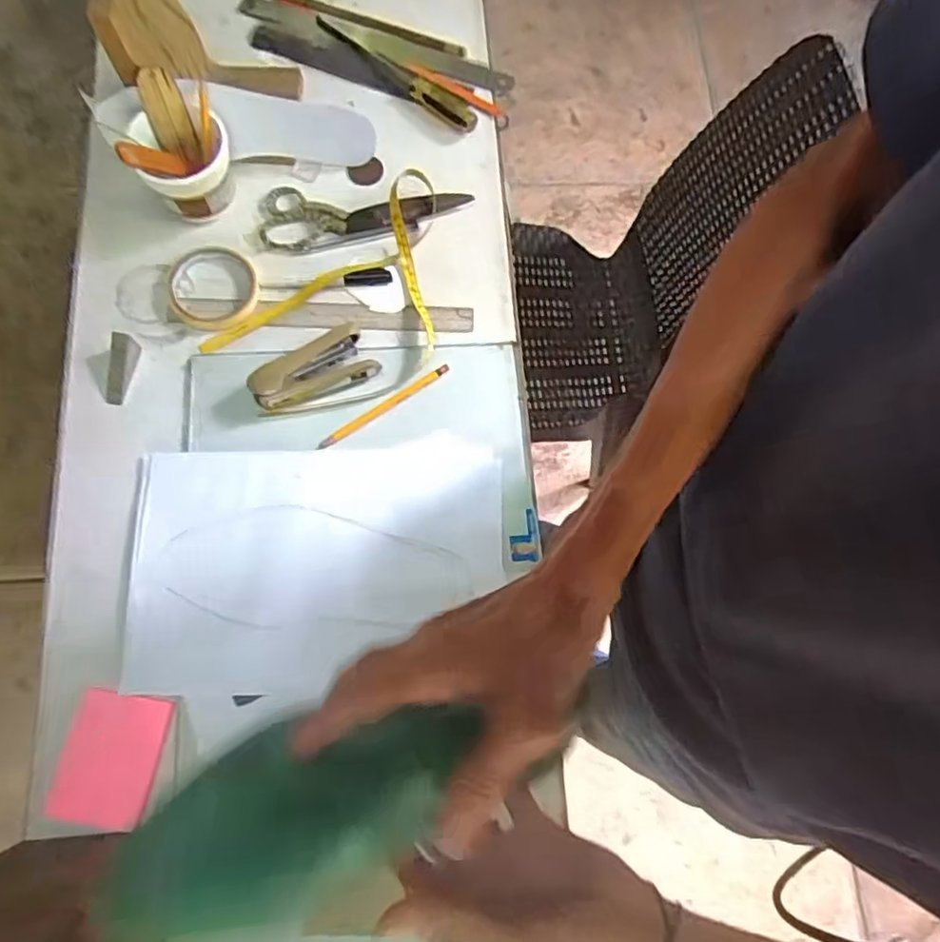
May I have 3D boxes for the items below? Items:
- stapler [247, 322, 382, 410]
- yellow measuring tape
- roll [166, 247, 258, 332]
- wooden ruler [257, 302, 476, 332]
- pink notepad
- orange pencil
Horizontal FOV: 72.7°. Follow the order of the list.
[{"bbox_3d":[-0.149,-0.095,0.603,0.116,0.032,0.056,-25,79,-11],"label":"stapler"},{"bbox_3d":[-0.147,-0.209,0.637,0.218,0.030,0.189,1,75,-3],"label":"yellow measuring tape"},{"bbox_3d":[-0.254,-0.178,0.628,0.084,0.013,0.085,1,75,-3],"label":"roll"},{"bbox_3d":[-0.103,-0.154,0.641,0.210,0.004,0.028,0,79,-6],"label":"wooden ruler"},{"bbox_3d":[-0.295,0.235,0.523,0.078,0.009,0.097,9,75,-1],"label":"pink notepad"},{"bbox_3d":[-0.083,-0.062,0.620,0.146,0.009,0.010,-34,80,-11],"label":"orange pencil"}]

